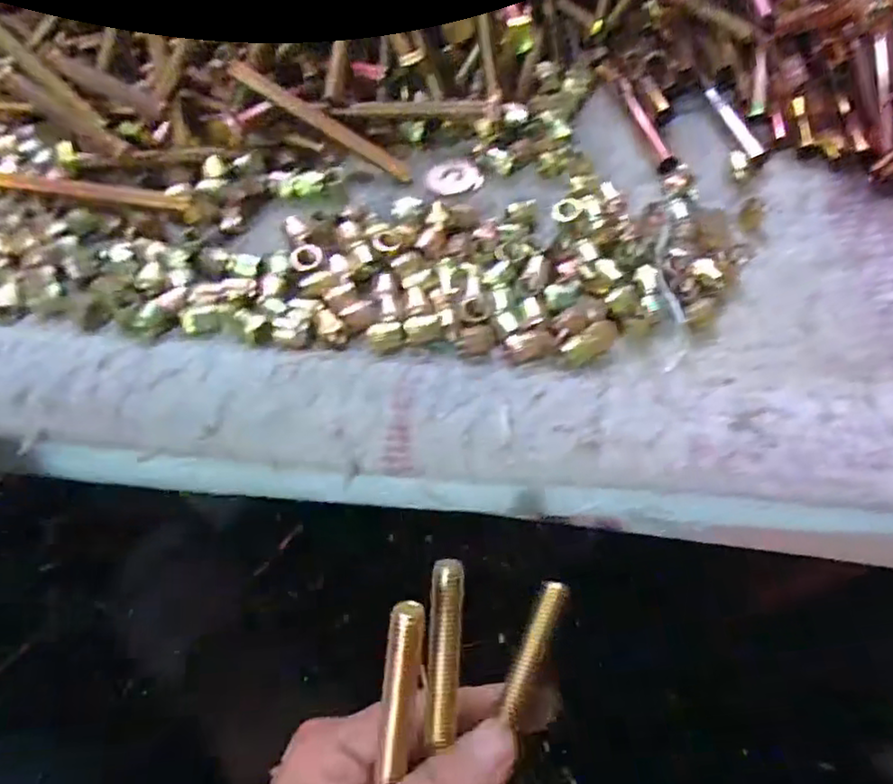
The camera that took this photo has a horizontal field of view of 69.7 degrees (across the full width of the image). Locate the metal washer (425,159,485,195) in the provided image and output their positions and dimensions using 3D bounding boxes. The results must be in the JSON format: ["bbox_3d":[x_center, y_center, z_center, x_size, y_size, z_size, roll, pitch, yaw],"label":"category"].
[{"bbox_3d":[0.004,-0.108,0.322,0.026,0.004,0.023,-16,61,-11],"label":"metal washer"}]

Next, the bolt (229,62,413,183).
[{"bbox_3d":[-0.060,-0.132,0.314,0.096,0.004,0.008,30,60,-11],"label":"bolt"}]

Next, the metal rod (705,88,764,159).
[{"bbox_3d":[0.150,-0.140,0.334,0.008,0.004,0.053,-11,60,-9],"label":"metal rod"}]

